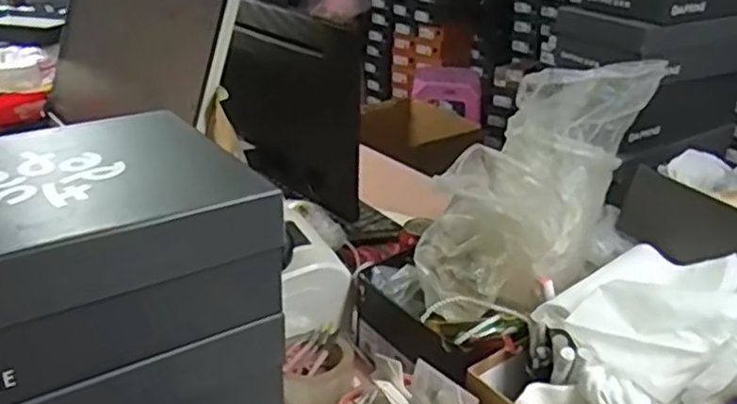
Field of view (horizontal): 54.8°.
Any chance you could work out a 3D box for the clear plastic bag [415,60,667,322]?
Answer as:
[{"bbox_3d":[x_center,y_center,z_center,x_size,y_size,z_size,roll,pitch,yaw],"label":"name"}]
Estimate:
[{"bbox_3d":[0.193,-0.030,0.855,0.189,0.165,0.385,29,78,45],"label":"clear plastic bag"}]

